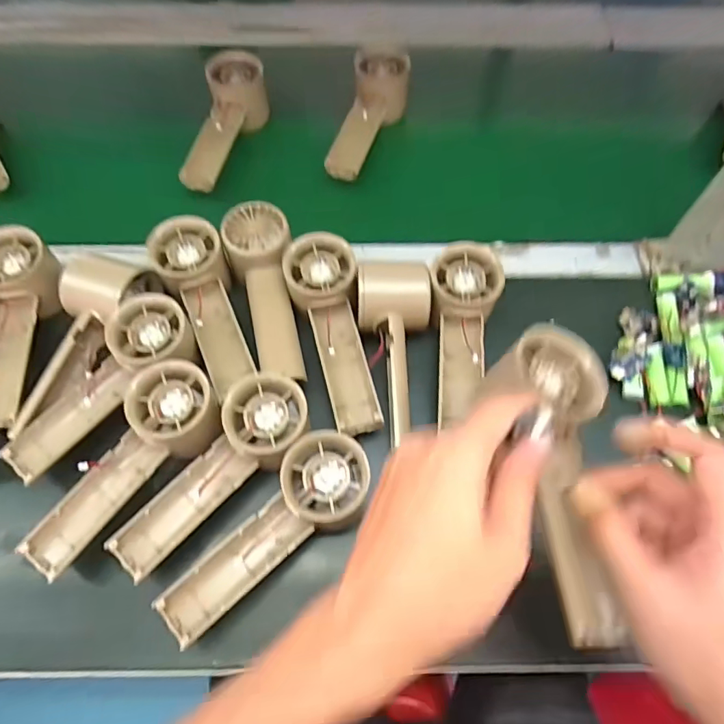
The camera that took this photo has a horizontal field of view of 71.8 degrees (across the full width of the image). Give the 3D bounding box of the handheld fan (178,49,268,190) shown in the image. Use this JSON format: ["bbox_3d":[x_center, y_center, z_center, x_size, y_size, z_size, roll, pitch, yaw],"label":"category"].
[{"bbox_3d":[-0.133,-0.236,0.501,0.055,0.050,0.161,4,66,3],"label":"handheld fan"}]

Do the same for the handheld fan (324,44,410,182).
[{"bbox_3d":[0.008,-0.243,0.508,0.055,0.063,0.146,12,66,6],"label":"handheld fan"}]

